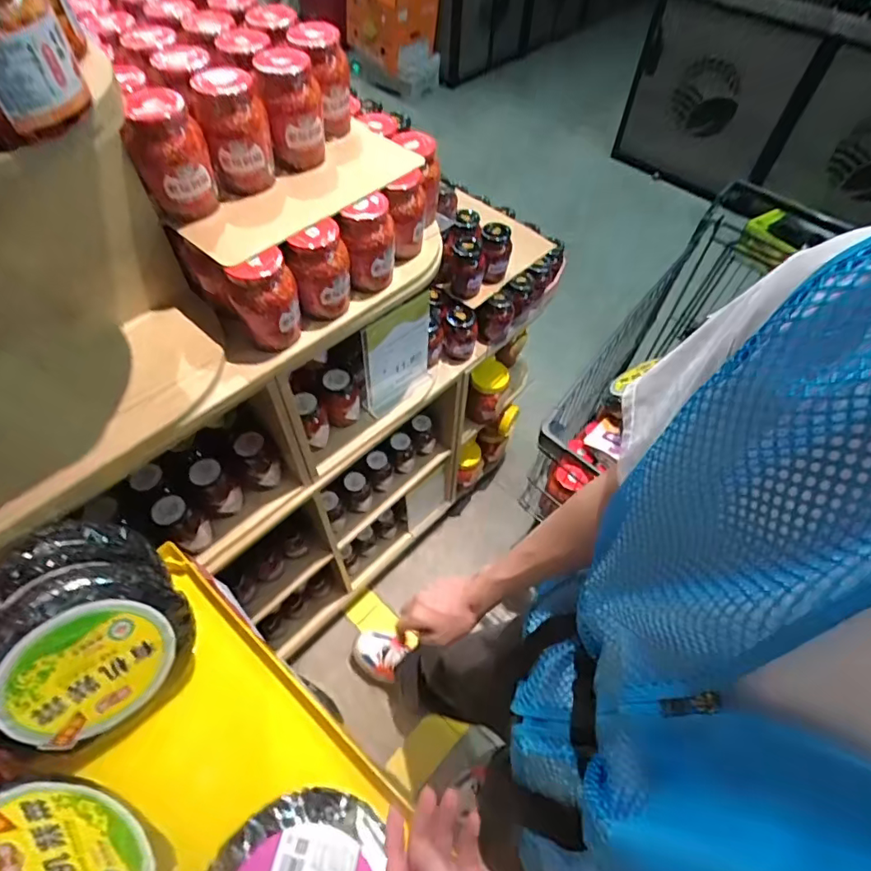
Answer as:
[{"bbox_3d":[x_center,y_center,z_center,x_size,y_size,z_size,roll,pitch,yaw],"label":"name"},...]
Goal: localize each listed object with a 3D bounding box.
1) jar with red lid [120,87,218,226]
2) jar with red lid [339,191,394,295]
[{"bbox_3d":[-0.306,-0.325,0.592,0.079,0.117,0.093,-23,59,-17],"label":"jar with red lid"},{"bbox_3d":[-0.091,-0.263,0.709,0.068,0.115,0.060,-2,55,-3],"label":"jar with red lid"}]

